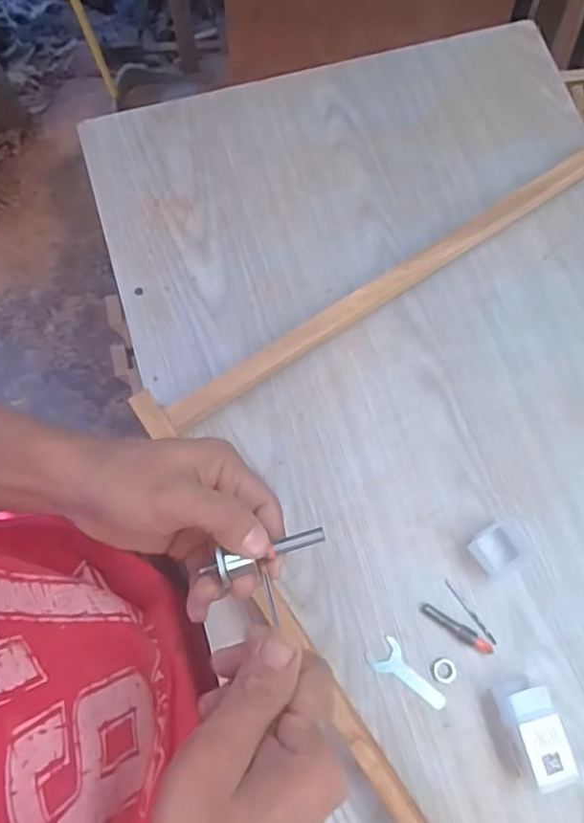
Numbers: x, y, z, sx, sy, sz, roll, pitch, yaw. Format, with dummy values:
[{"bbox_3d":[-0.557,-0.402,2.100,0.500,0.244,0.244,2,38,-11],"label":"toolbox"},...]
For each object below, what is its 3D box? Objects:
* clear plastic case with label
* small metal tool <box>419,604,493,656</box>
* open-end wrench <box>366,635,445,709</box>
[{"bbox_3d":[0.178,0.236,0.436,0.035,0.037,0.064,-14,77,-5],"label":"clear plastic case with label"},{"bbox_3d":[0.131,0.172,0.468,0.061,0.010,0.012,31,77,6],"label":"small metal tool"},{"bbox_3d":[0.089,0.206,0.456,0.026,0.004,0.066,-44,81,-11],"label":"open-end wrench"}]

